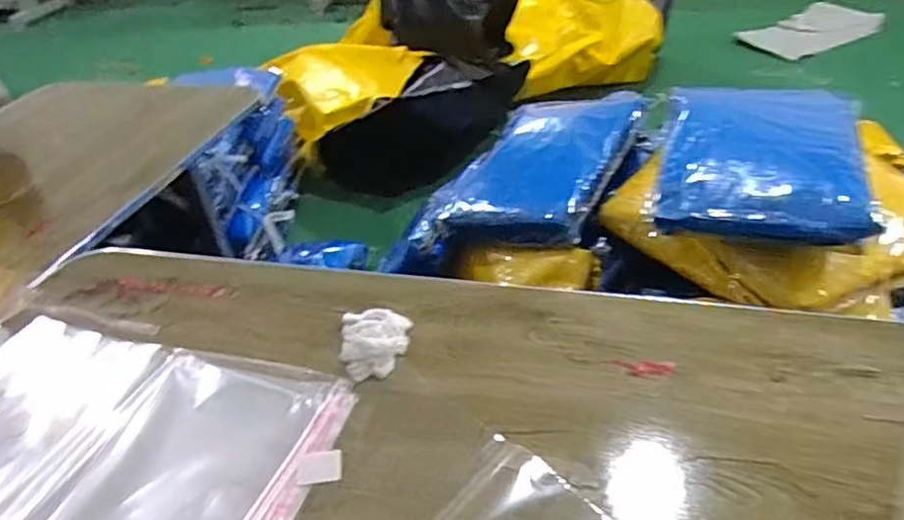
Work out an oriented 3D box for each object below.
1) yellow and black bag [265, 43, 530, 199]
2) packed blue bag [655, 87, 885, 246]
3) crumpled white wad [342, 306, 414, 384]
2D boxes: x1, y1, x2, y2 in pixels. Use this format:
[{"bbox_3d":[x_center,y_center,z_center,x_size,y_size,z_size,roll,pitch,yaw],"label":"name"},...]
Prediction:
[{"bbox_3d":[-0.214,-0.428,1.879,0.797,0.305,0.422,5,39,14],"label":"yellow and black bag"},{"bbox_3d":[0.391,-0.132,0.789,0.236,0.045,0.266,4,52,19],"label":"packed blue bag"},{"bbox_3d":[-0.084,0.085,0.664,0.073,0.017,0.094,-3,36,4],"label":"crumpled white wad"}]

